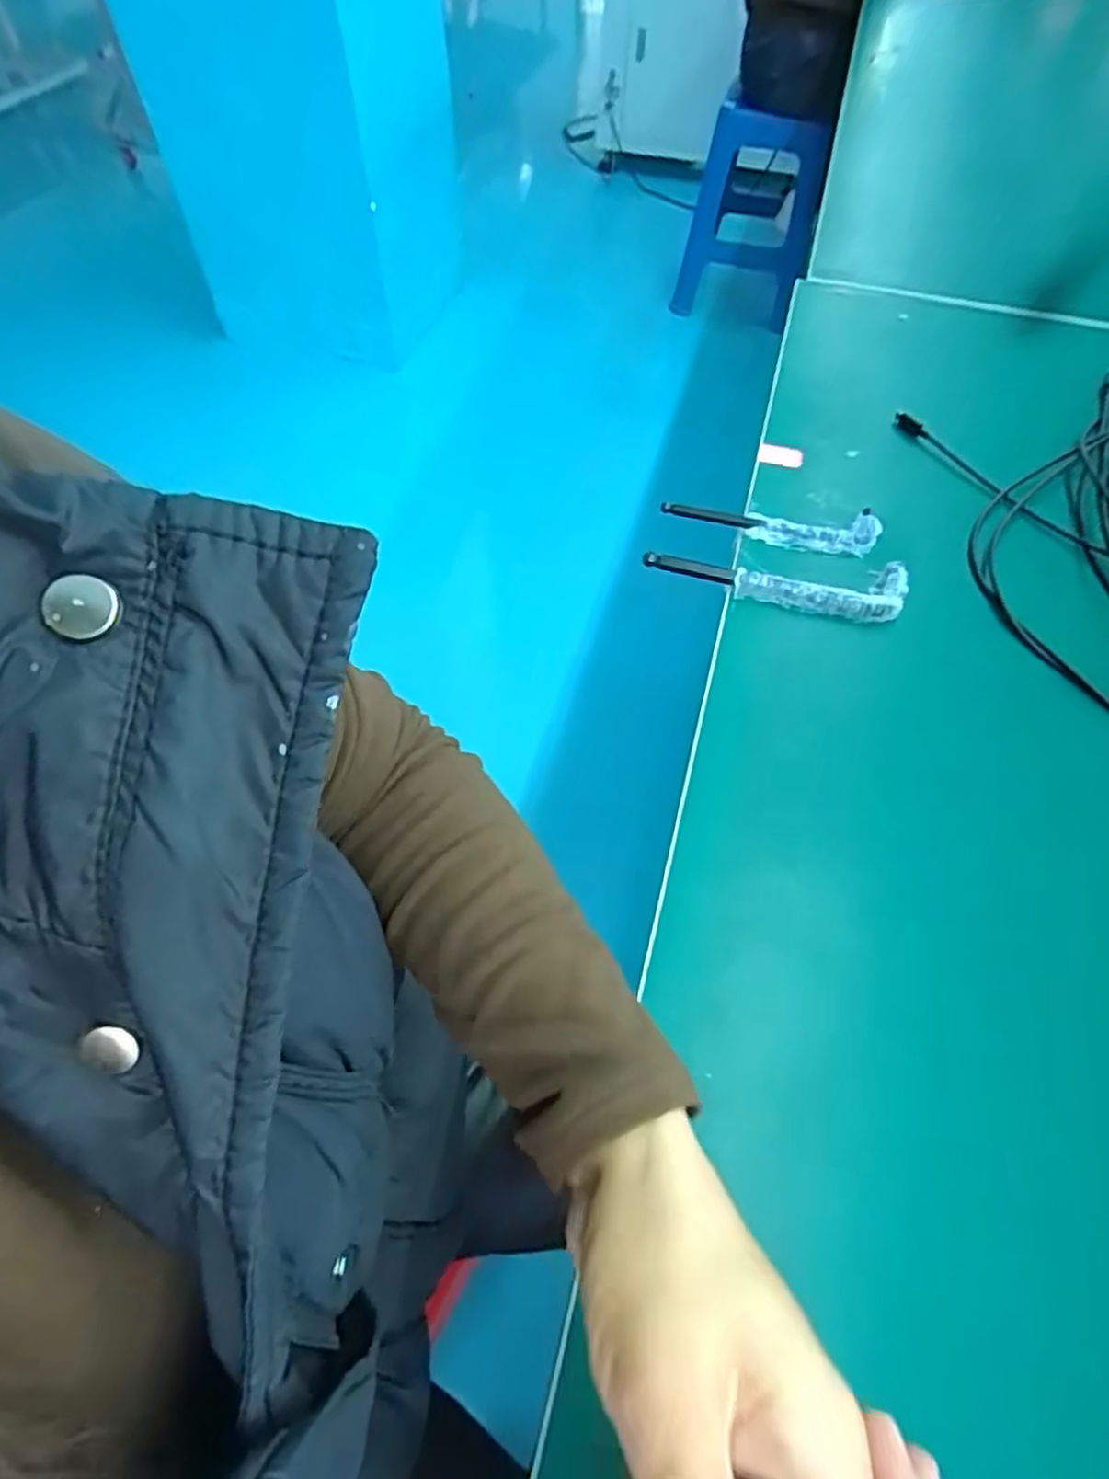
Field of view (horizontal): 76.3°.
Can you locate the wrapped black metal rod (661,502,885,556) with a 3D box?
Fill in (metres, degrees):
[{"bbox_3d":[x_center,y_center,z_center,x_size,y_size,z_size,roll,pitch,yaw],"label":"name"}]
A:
[{"bbox_3d":[0.164,-0.163,0.532,0.161,0.010,0.037,7,56,4],"label":"wrapped black metal rod"}]

